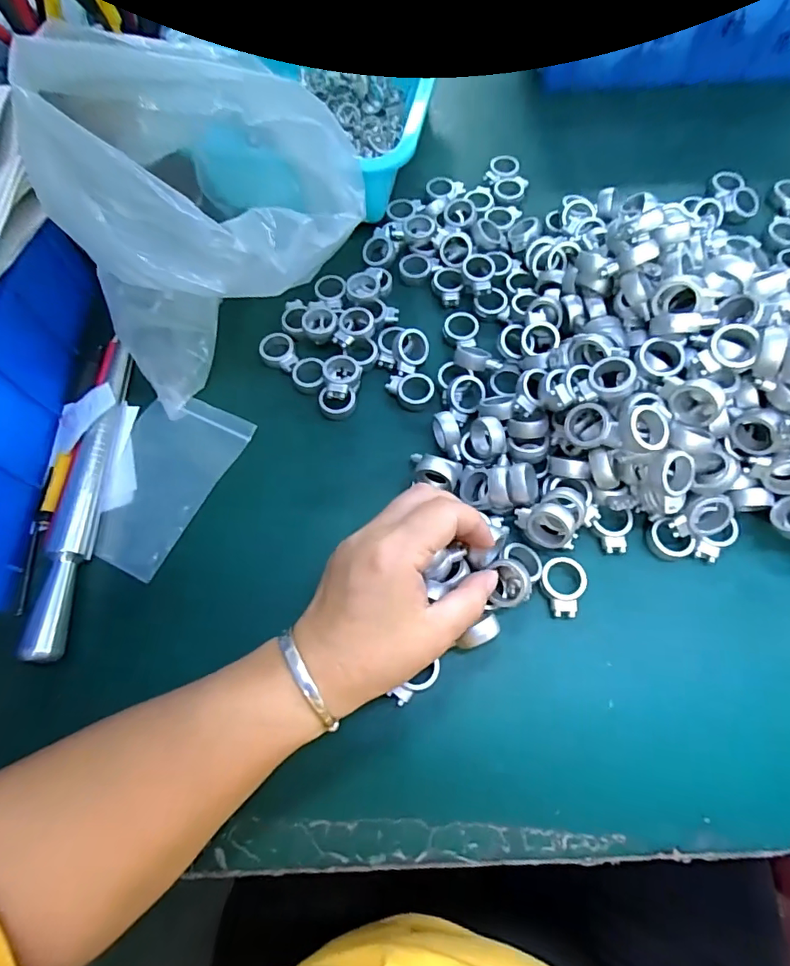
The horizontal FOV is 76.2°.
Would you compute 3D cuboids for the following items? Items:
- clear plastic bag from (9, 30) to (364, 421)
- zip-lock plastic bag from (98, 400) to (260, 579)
[{"bbox_3d":[-0.113,-0.156,0.310,0.154,0.172,0.157,11,68,8],"label":"clear plastic bag"},{"bbox_3d":[-0.158,-0.004,0.341,0.075,0.007,0.122,24,70,13],"label":"zip-lock plastic bag"}]

